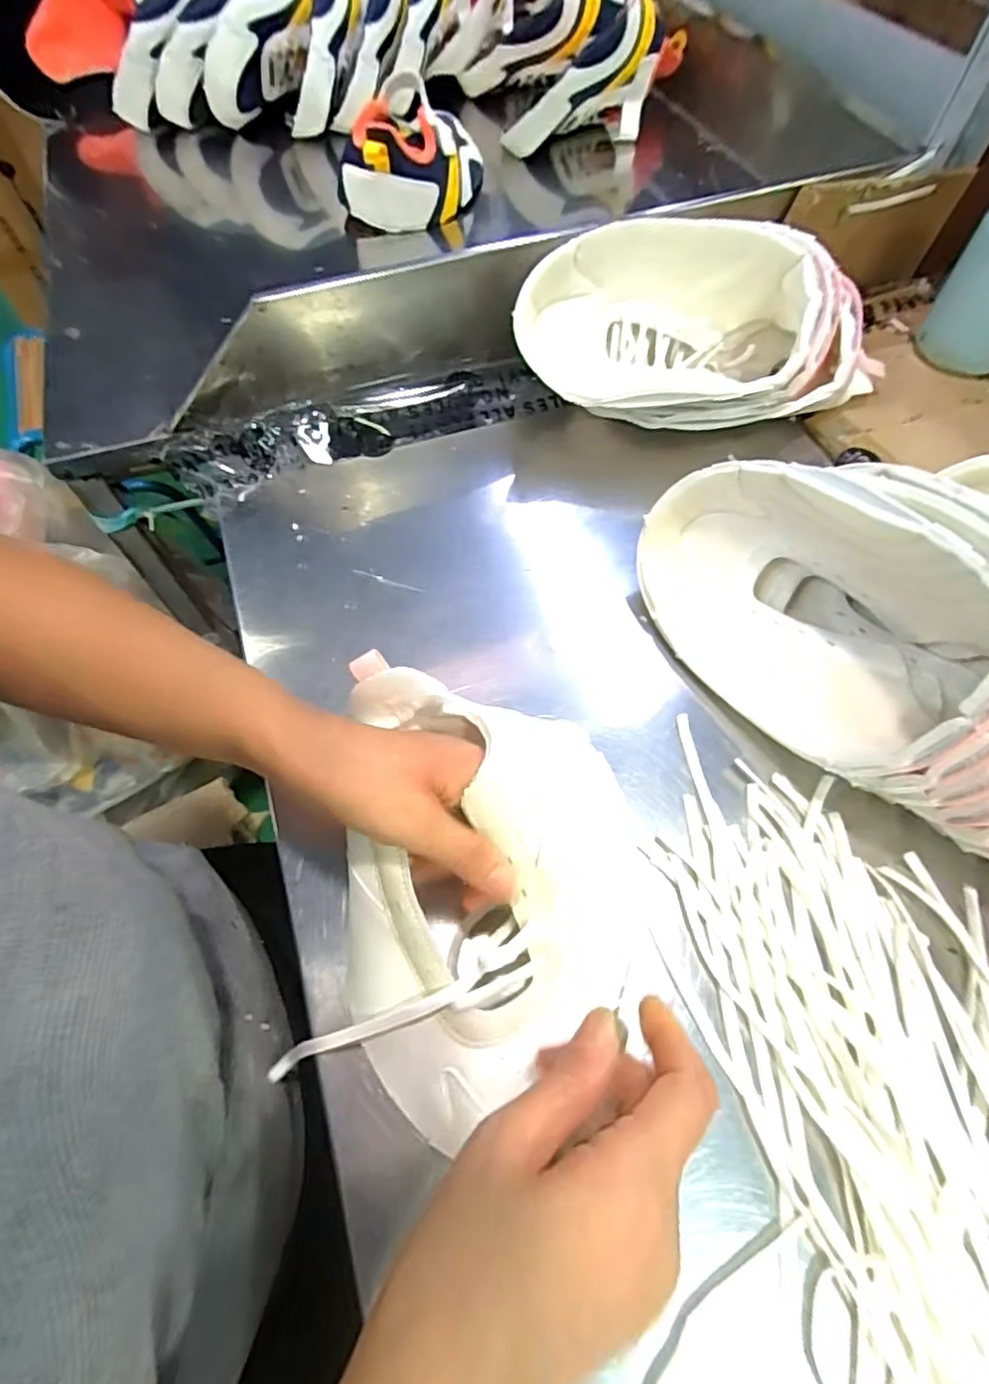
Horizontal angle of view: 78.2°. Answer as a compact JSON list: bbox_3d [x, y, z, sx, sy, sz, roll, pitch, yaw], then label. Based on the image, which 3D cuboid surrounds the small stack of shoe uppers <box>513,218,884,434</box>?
[{"bbox_3d":[0.170,-0.281,0.488,0.301,0.115,0.117,-5,62,-2],"label":"small stack of shoe uppers"}]

